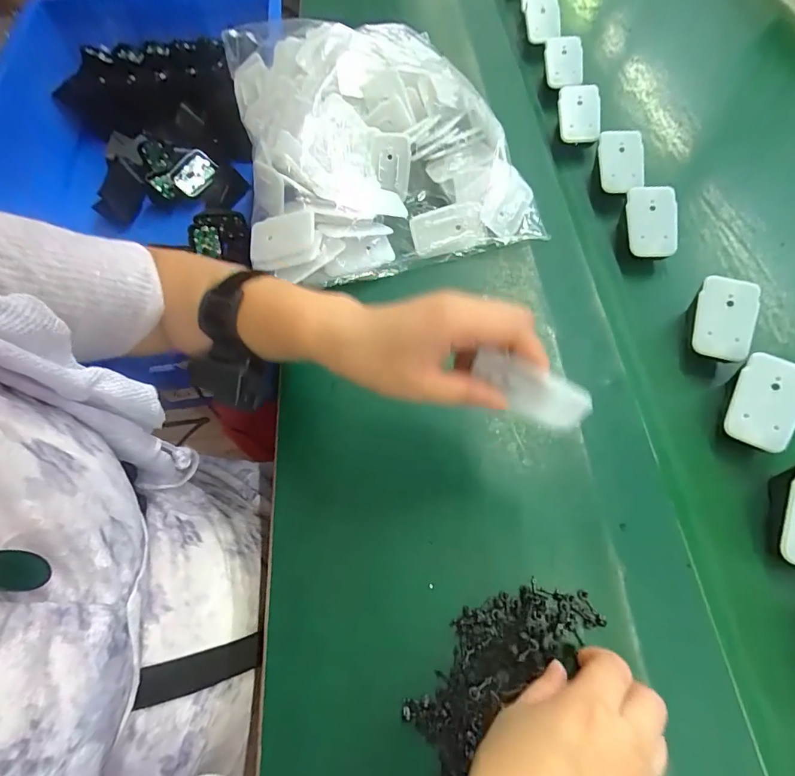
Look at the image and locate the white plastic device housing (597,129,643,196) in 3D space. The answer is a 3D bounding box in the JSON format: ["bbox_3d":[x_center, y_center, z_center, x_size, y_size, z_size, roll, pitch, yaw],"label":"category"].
[{"bbox_3d":[0.225,-0.230,0.438,0.045,0.014,0.059,-6,93,6],"label":"white plastic device housing"}]

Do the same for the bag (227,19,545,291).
[{"bbox_3d":[-0.036,-0.271,0.466,0.266,0.095,0.331,-16,64,-5],"label":"bag"}]

